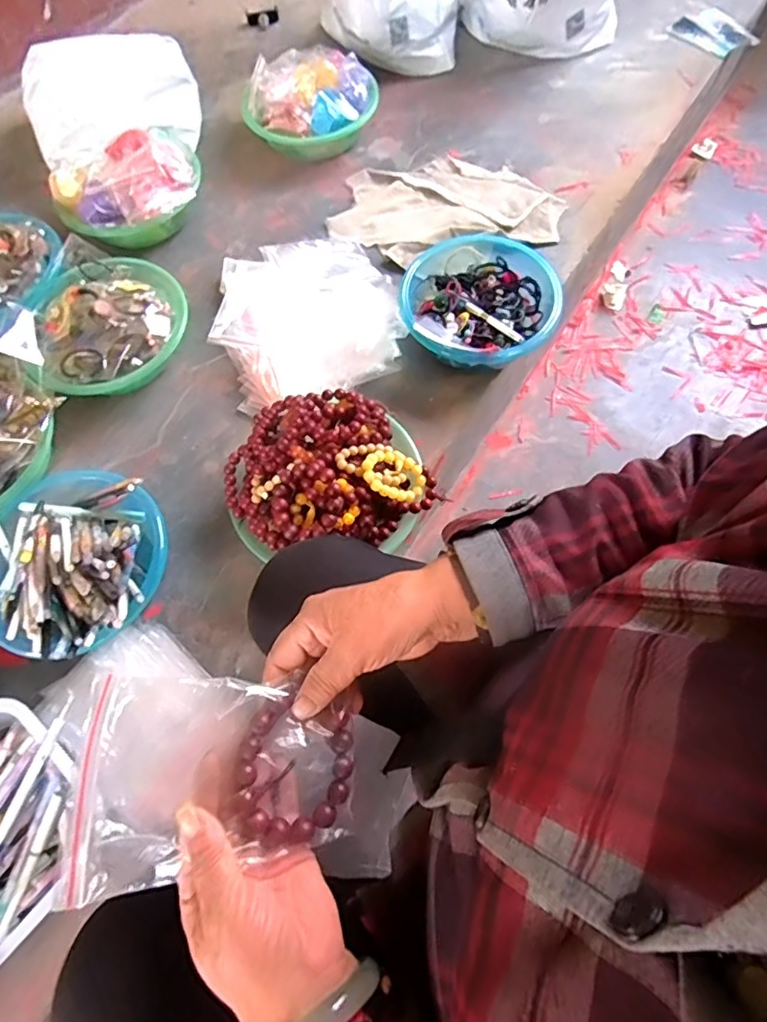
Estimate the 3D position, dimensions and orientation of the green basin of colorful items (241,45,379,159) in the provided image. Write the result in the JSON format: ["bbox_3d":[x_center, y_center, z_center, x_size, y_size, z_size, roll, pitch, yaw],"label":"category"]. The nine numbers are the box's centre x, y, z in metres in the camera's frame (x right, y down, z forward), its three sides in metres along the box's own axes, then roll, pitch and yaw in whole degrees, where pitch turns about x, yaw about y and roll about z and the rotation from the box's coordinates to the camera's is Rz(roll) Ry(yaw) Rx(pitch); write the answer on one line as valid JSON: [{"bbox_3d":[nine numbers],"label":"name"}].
[{"bbox_3d":[-0.128,-0.720,0.967,0.236,0.113,0.199,-9,67,-1],"label":"green basin of colorful items"}]

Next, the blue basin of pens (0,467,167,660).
[{"bbox_3d":[-0.369,0.061,0.650,0.205,0.118,0.215,-1,67,3],"label":"blue basin of pens"}]

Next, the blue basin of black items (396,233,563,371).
[{"bbox_3d":[0.140,-0.296,0.790,0.216,0.086,0.221,-1,67,2],"label":"blue basin of black items"}]

